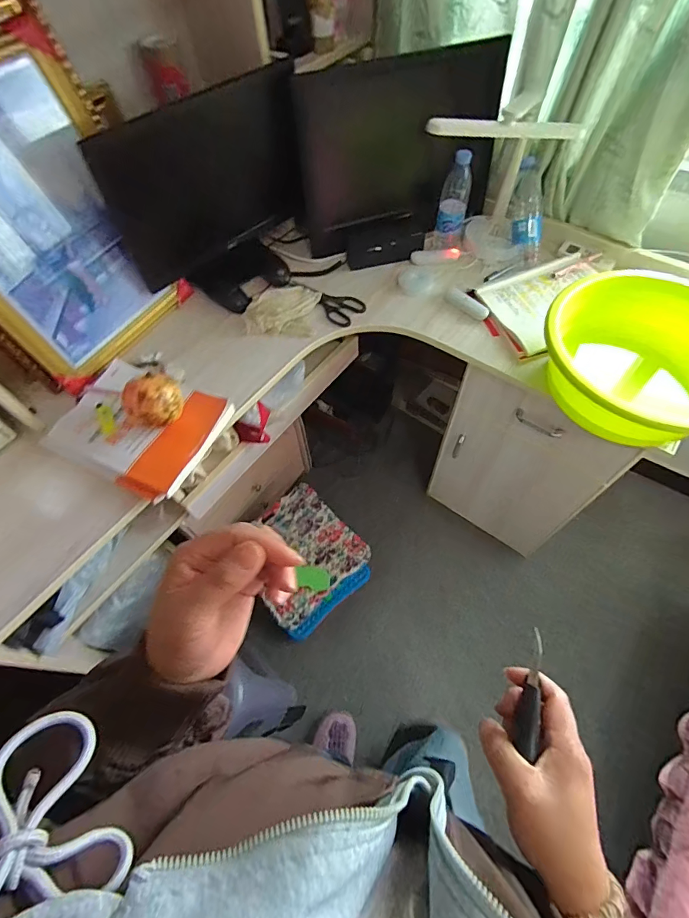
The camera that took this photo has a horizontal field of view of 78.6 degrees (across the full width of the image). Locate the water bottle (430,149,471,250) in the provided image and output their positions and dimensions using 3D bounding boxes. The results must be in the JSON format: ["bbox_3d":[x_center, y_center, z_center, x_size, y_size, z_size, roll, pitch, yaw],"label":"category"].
[{"bbox_3d":[0.250,-0.597,0.976,0.071,0.197,0.055,10,62,9],"label":"water bottle"}]

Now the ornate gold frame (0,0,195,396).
[{"bbox_3d":[-0.535,-0.420,0.764,0.060,0.561,0.402,21,63,29],"label":"ornate gold frame"}]

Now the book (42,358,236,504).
[{"bbox_3d":[-0.388,-0.067,0.797,0.298,0.030,0.219,23,65,15],"label":"book"}]

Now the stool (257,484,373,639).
[{"bbox_3d":[-0.131,0.319,1.307,0.313,0.256,0.310,-40,66,-17],"label":"stool"}]

